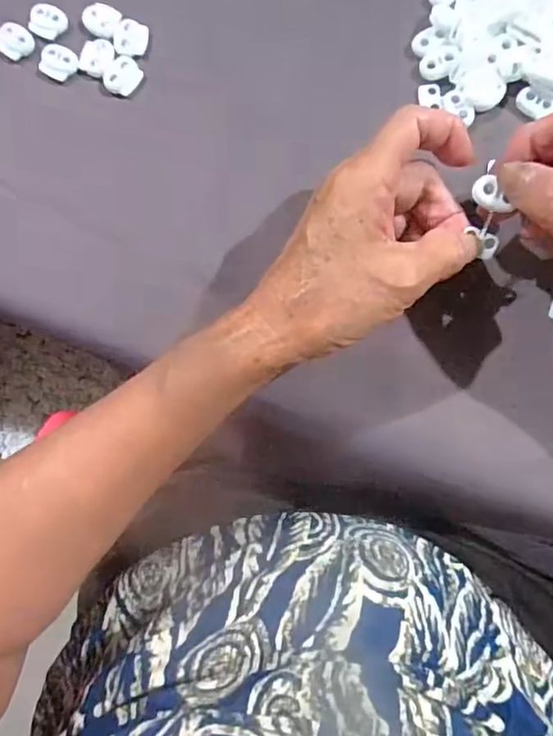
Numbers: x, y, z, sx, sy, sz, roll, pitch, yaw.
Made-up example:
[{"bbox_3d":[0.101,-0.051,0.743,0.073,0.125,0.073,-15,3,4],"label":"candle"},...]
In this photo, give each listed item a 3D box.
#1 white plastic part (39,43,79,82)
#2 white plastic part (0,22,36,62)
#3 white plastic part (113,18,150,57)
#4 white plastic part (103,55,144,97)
[{"bbox_3d":[-0.128,-0.179,0.316,0.021,0.004,0.019,32,84,6],"label":"white plastic part"},{"bbox_3d":[-0.154,-0.192,0.318,0.015,0.009,0.020,40,85,6],"label":"white plastic part"},{"bbox_3d":[-0.085,-0.193,0.317,0.019,0.005,0.022,15,83,4],"label":"white plastic part"},{"bbox_3d":[-0.089,-0.170,0.315,0.018,0.007,0.023,24,83,5],"label":"white plastic part"}]

